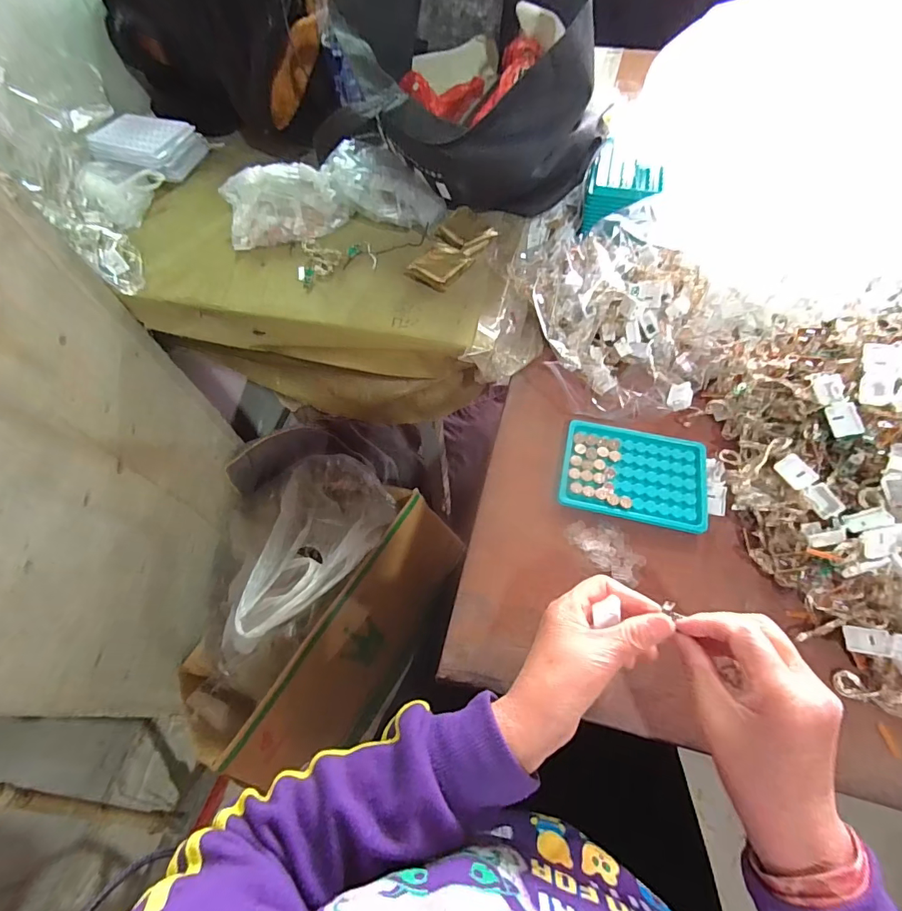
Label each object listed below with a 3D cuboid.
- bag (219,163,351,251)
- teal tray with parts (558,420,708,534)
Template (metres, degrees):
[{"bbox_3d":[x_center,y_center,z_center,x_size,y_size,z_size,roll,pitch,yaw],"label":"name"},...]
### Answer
[{"bbox_3d":[-0.217,-0.316,0.582,0.160,0.082,0.071,-3,60,2],"label":"bag"},{"bbox_3d":[0.176,0.016,0.438,0.130,0.009,0.098,12,62,10],"label":"teal tray with parts"}]

